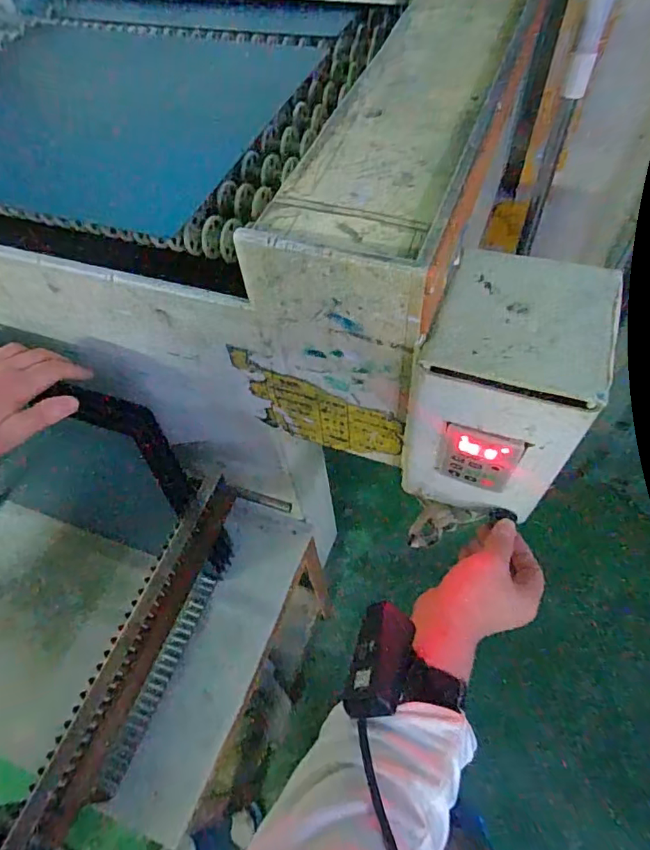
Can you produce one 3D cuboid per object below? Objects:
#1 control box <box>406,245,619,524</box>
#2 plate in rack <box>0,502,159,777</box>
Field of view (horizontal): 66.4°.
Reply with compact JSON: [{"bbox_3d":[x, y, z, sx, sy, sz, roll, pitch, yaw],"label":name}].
[{"bbox_3d":[0.151,-0.025,0.441,0.121,0.197,0.130,16,60,14],"label":"control box"},{"bbox_3d":[-0.473,0.298,0.770,0.299,0.011,0.311,20,62,9],"label":"plate in rack"}]

